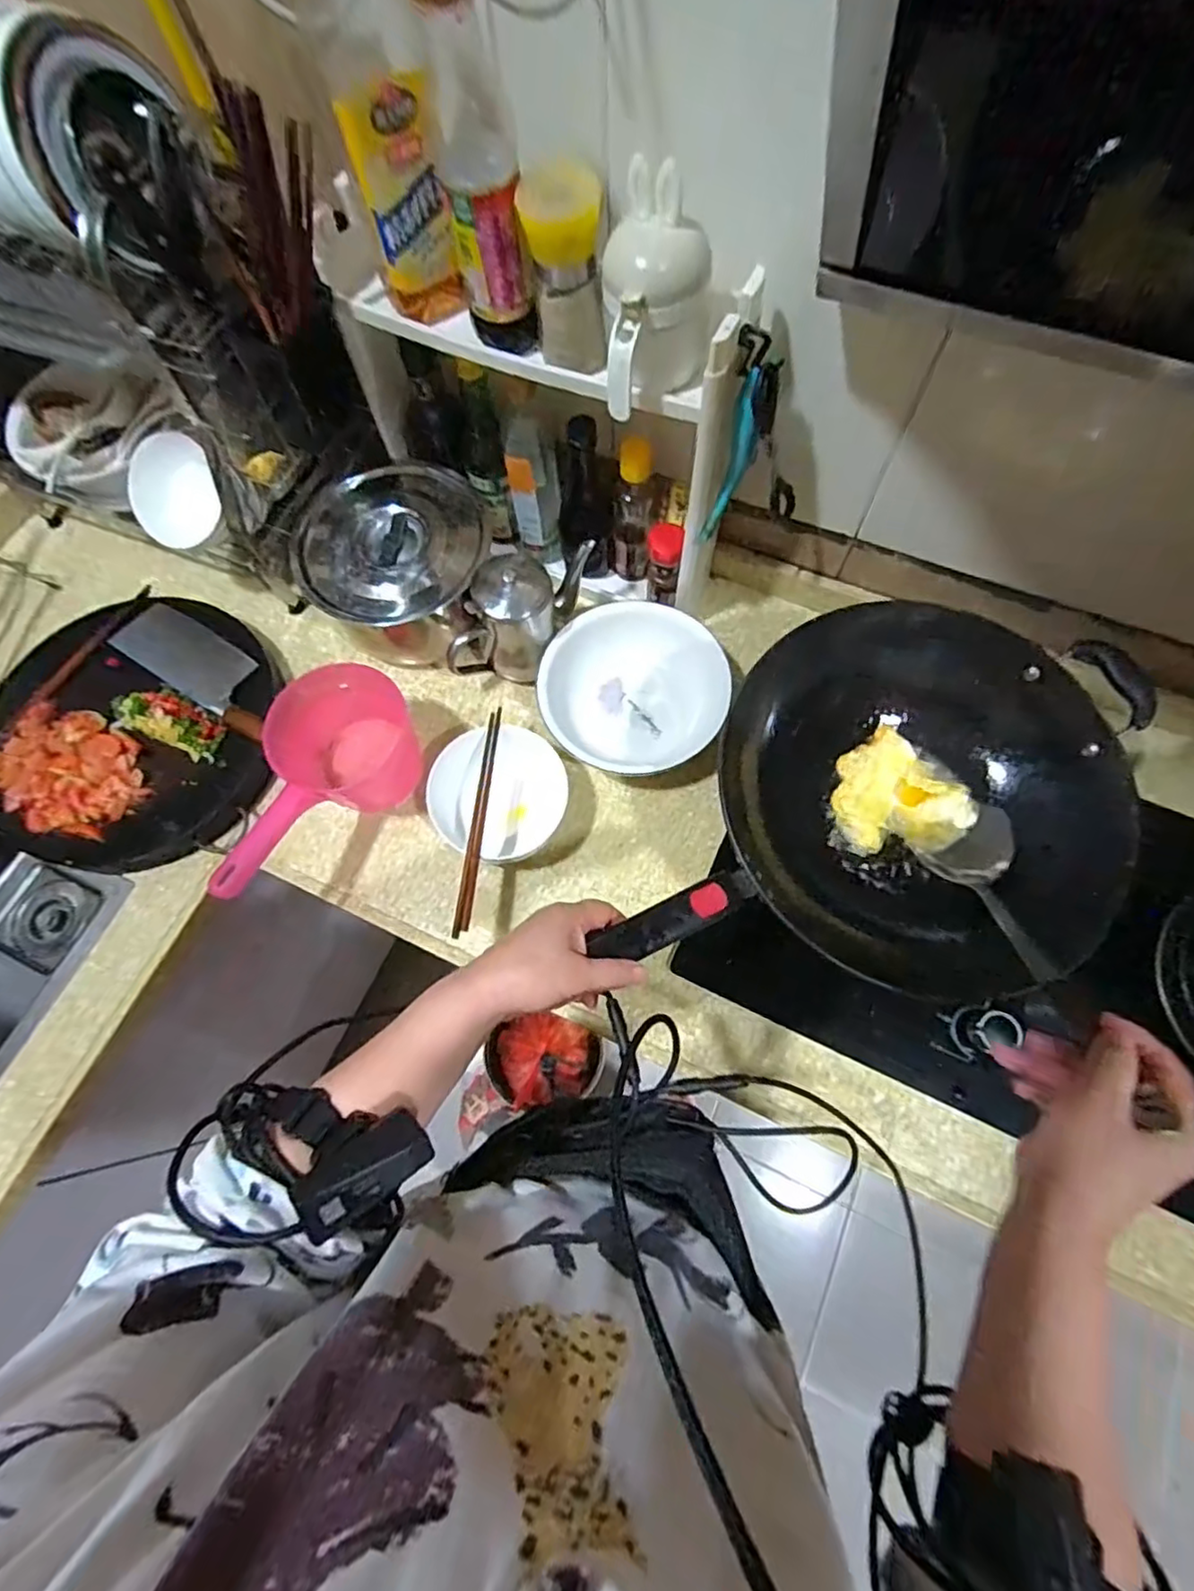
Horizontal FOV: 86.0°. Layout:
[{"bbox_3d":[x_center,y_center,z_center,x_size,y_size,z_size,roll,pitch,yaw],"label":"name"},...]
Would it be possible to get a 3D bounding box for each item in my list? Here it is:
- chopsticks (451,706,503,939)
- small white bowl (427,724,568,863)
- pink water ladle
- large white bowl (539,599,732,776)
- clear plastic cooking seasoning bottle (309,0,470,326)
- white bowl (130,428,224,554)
[{"bbox_3d":[-0.124,0.022,0.673,0.016,0.014,0.246,5,71,4],"label":"chopsticks"},{"bbox_3d":[-0.107,-0.003,0.719,0.136,0.064,0.142,-1,71,2],"label":"small white bowl"},{"bbox_3d":[-0.304,-0.017,0.680,0.113,0.155,0.240,34,76,13],"label":"pink water ladle"},{"bbox_3d":[0.046,-0.122,0.751,0.204,0.074,0.192,-1,71,2],"label":"large white bowl"},{"bbox_3d":[-0.152,-0.491,0.467,0.066,0.259,0.083,-10,71,-1],"label":"clear plastic cooking seasoning bottle"},{"bbox_3d":[-0.484,-0.348,0.736,0.054,0.086,0.115,33,100,48],"label":"white bowl"}]

